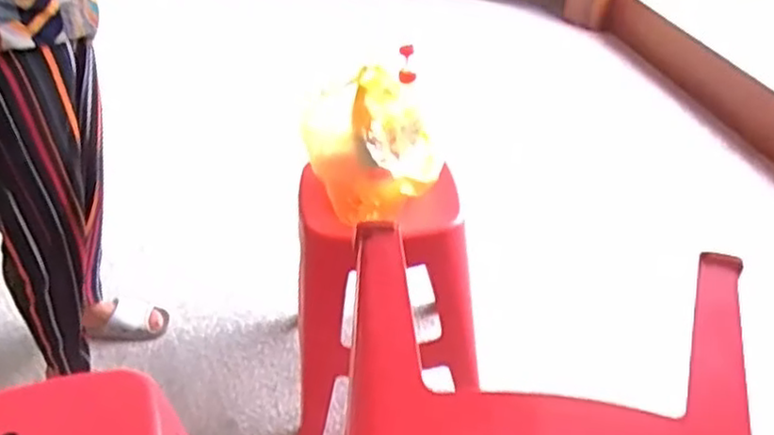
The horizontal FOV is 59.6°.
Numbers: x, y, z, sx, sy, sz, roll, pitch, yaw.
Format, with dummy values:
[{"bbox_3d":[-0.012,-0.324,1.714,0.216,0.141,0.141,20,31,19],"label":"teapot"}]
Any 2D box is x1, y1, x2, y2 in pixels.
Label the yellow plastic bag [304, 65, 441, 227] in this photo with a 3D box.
[{"bbox_3d":[-0.024,-0.124,1.083,0.205,0.202,0.153,0,36,2],"label":"yellow plastic bag"}]

